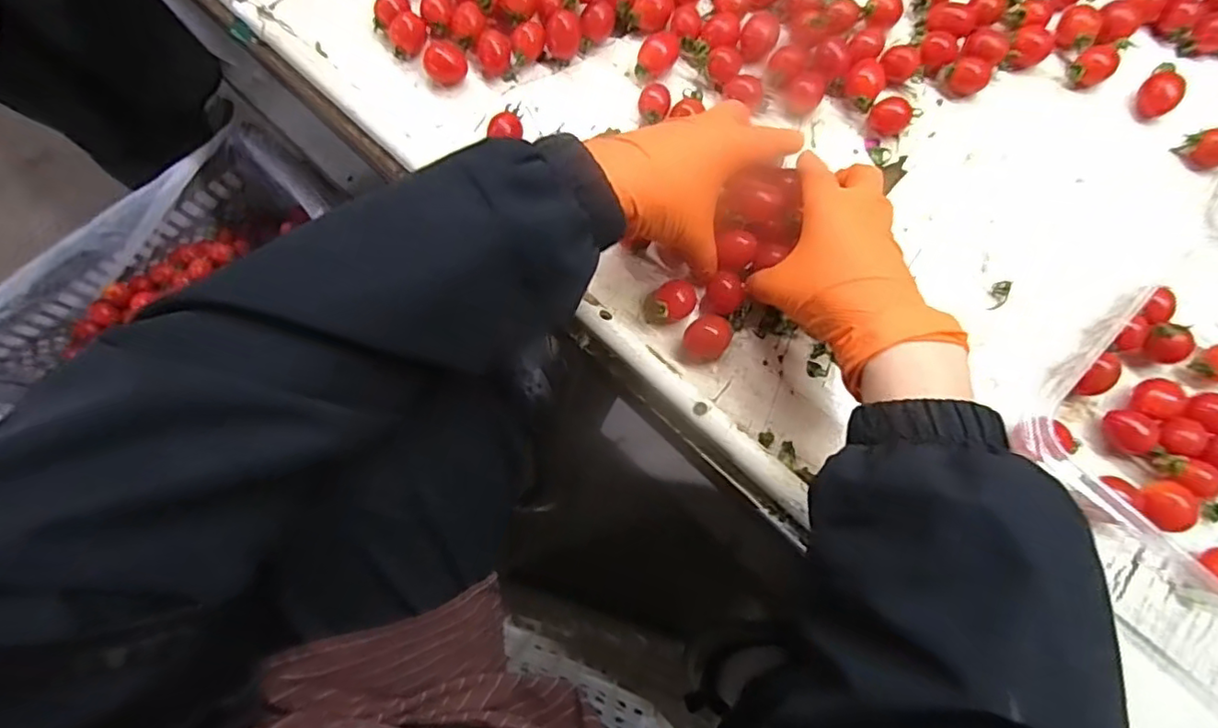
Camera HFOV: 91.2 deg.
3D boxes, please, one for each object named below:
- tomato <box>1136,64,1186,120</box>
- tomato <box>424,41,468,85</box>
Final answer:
[{"bbox_3d":[0.383,-0.190,0.413,0.023,0.023,0.029,-35,79,-6],"label":"tomato"},{"bbox_3d":[-0.119,-0.220,0.430,0.028,0.022,0.030,-25,78,-4],"label":"tomato"}]

